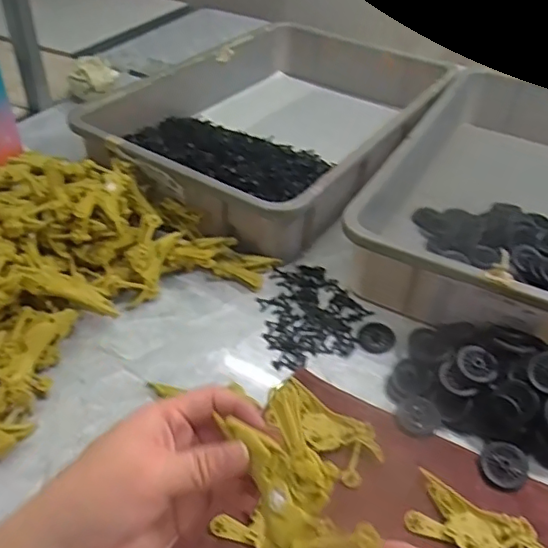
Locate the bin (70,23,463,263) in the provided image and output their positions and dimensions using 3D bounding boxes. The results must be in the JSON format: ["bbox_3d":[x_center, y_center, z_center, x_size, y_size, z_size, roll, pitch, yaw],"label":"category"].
[{"bbox_3d":[0.014,-0.230,0.843,0.361,0.096,0.507,26,48,25],"label":"bin"}]

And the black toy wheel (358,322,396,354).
[{"bbox_3d":[0.106,0.066,0.584,0.036,0.004,0.043,26,48,25],"label":"black toy wheel"}]

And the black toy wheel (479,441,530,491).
[{"bbox_3d":[0.192,0.159,0.471,0.037,0.004,0.038,-7,52,9],"label":"black toy wheel"}]

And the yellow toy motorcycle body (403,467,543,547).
[{"bbox_3d":[0.154,0.197,0.430,0.099,0.011,0.053,26,48,25],"label":"yellow toy motorcycle body"}]

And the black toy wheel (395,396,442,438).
[{"bbox_3d":[0.128,0.129,0.509,0.038,0.007,0.042,32,50,29],"label":"black toy wheel"}]

